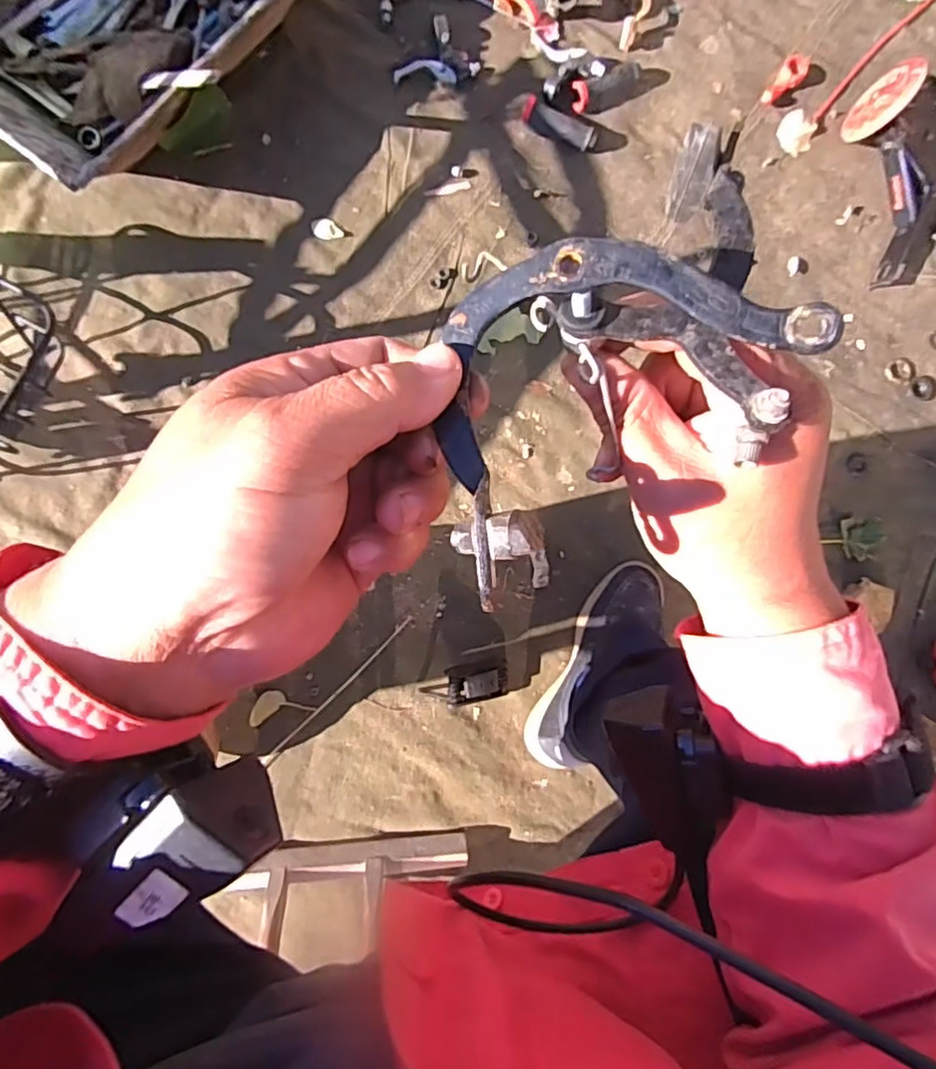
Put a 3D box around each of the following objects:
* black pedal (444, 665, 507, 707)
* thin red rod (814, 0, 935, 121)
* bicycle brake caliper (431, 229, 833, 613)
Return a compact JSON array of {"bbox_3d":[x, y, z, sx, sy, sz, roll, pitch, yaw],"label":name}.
[{"bbox_3d":[0.012,0.181,0.758,0.079,0.039,0.046,-4,86,-7],"label":"black pedal"},{"bbox_3d":[0.667,-0.781,0.936,0.022,0.017,0.476,44,81,-2],"label":"thin red rod"},{"bbox_3d":[0.040,-0.044,0.208,0.137,0.042,0.093,-24,87,14],"label":"bicycle brake caliper"}]

